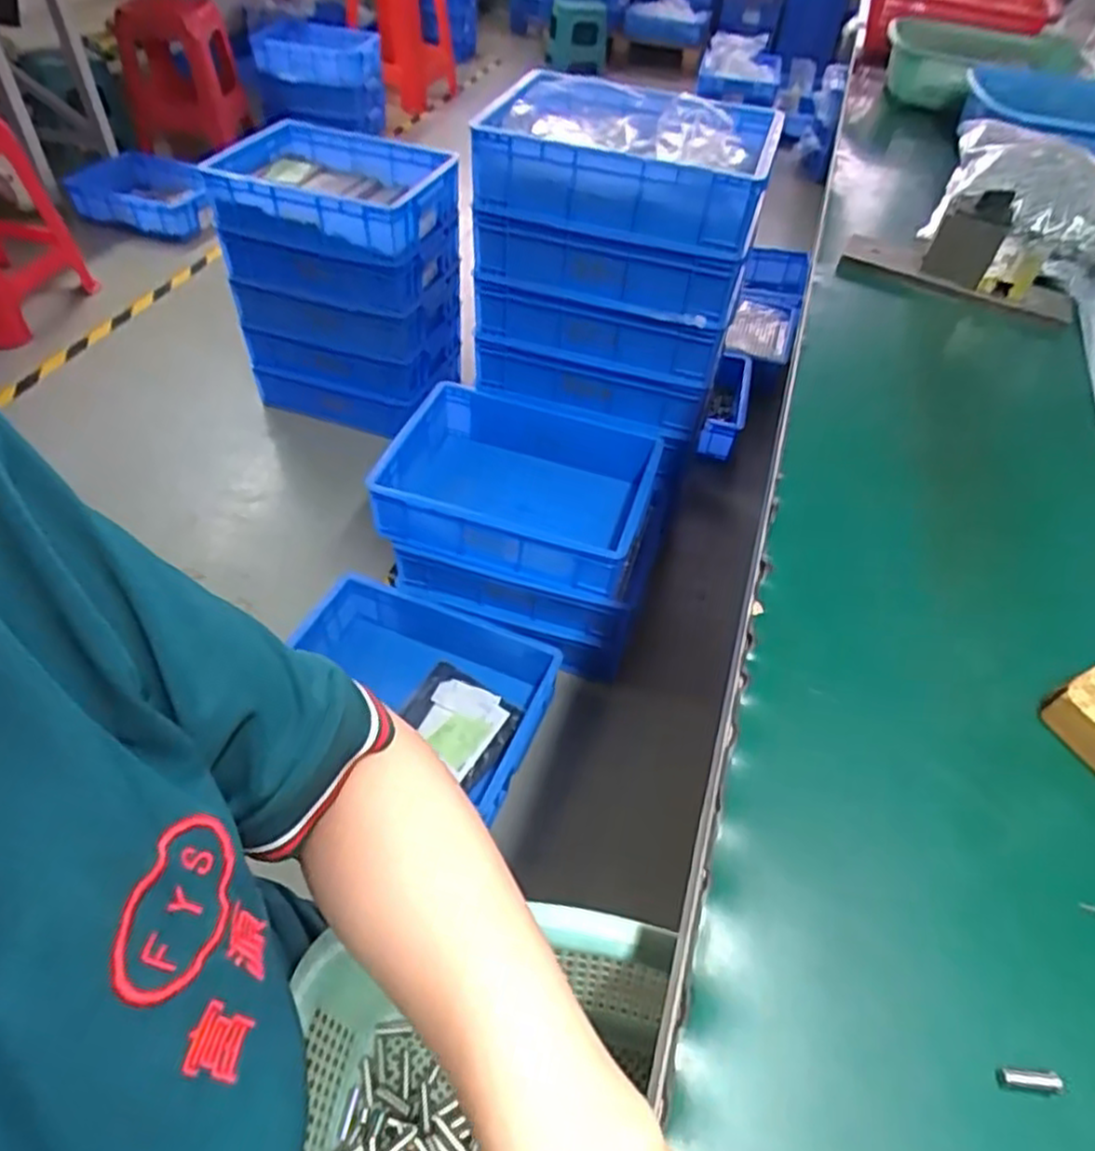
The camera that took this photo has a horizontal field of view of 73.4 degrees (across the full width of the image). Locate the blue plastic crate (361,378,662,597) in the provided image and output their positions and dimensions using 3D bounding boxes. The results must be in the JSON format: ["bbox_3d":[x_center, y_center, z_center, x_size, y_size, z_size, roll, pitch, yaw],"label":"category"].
[{"bbox_3d":[-0.052,-0.141,1.233,0.422,0.151,0.307,15,48,9],"label":"blue plastic crate"}]

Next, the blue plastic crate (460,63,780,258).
[{"bbox_3d":[0.132,-0.634,1.111,0.410,0.131,0.333,19,49,13],"label":"blue plastic crate"}]

